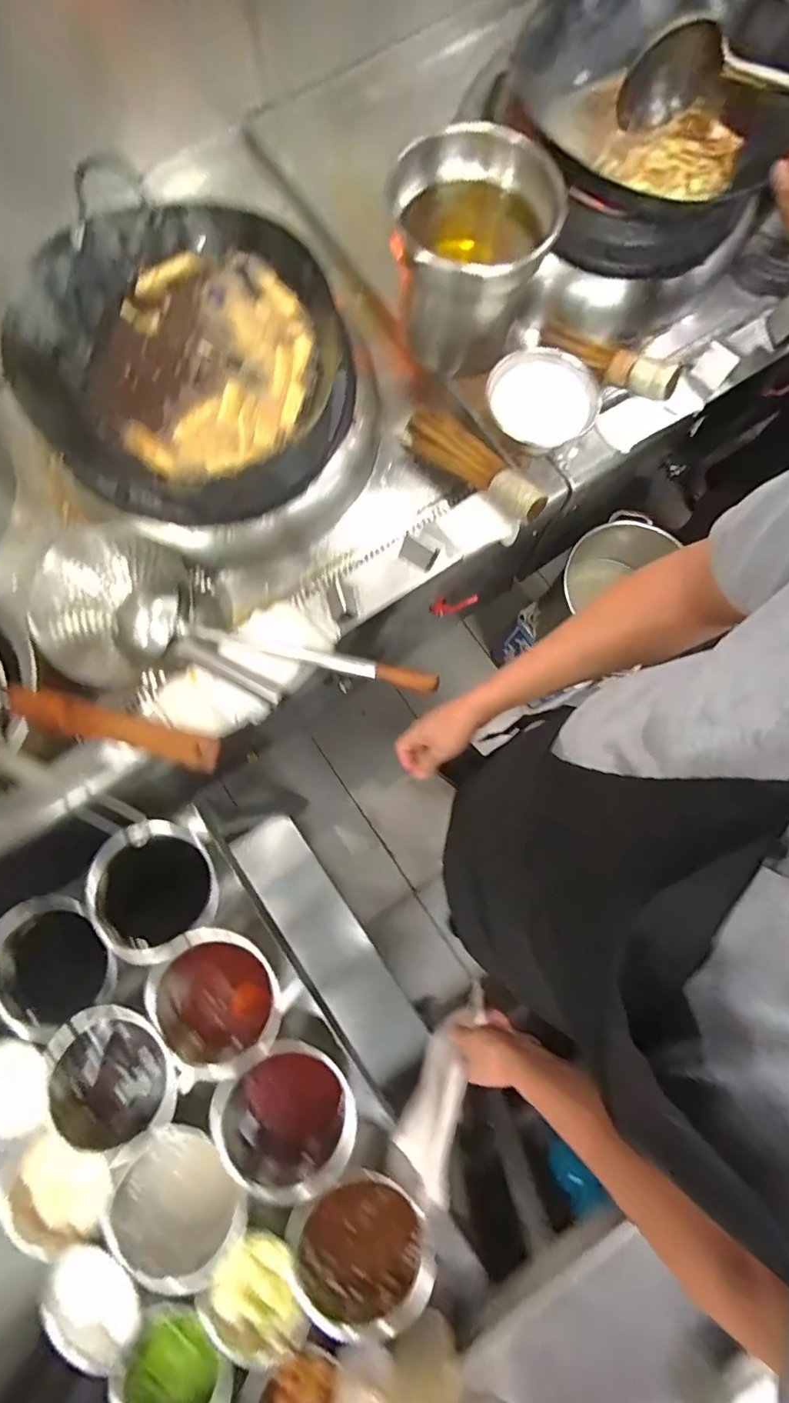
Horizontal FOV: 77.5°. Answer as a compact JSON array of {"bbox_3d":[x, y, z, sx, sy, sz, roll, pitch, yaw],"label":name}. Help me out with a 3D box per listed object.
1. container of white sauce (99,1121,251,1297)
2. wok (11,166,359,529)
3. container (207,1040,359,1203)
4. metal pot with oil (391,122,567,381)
[{"bbox_3d":[-0.249,0.579,0.590,0.158,0.091,0.145,0,80,0],"label":"container of white sauce"},{"bbox_3d":[-0.278,-0.479,0.706,0.396,0.153,0.407,0,80,0],"label":"wok"},{"bbox_3d":[-0.130,0.490,0.617,0.158,0.128,0.151,0,80,0],"label":"container"},{"bbox_3d":[0.108,-0.632,0.729,0.212,0.208,0.210,0,80,0],"label":"metal pot with oil"}]

